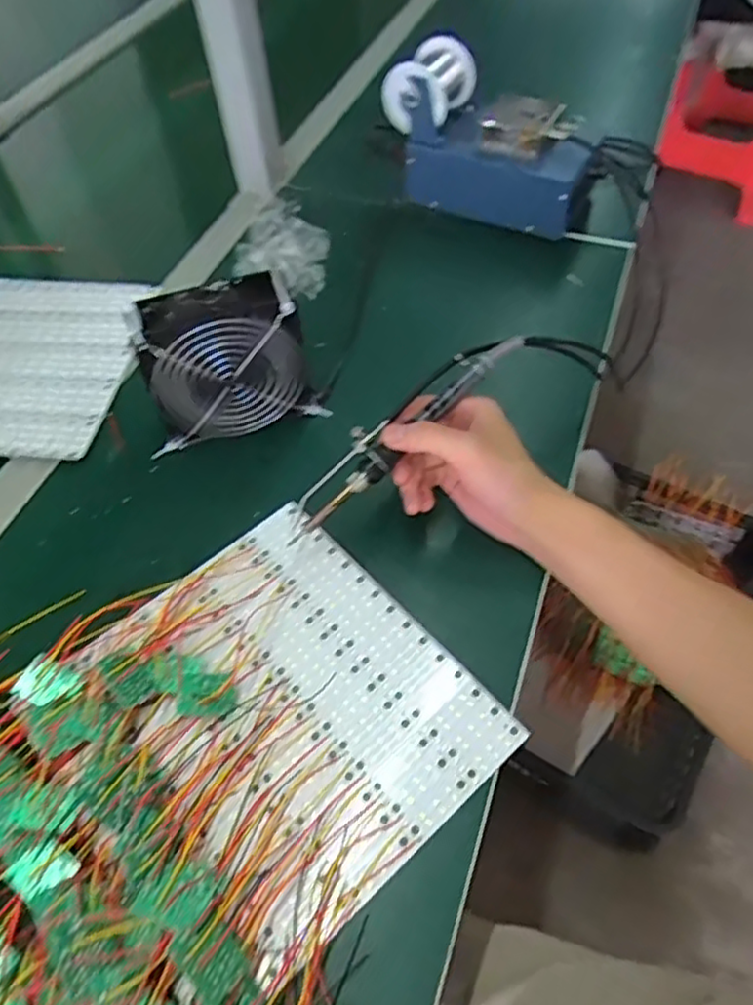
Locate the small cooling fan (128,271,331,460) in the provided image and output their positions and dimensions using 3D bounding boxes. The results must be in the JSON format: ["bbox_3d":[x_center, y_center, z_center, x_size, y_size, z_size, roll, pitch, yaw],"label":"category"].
[{"bbox_3d":[-0.114,-0.106,0.528,0.121,0.120,0.048,-13,54,-6],"label":"small cooling fan"}]

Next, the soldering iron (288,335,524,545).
[{"bbox_3d":[0.016,-0.055,0.486,0.203,0.026,0.039,-43,59,-5],"label":"soldering iron"}]

